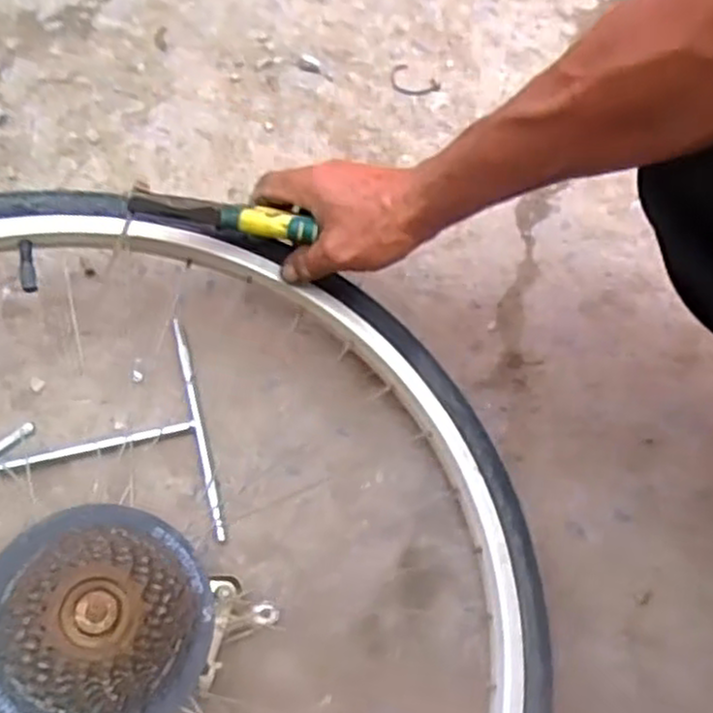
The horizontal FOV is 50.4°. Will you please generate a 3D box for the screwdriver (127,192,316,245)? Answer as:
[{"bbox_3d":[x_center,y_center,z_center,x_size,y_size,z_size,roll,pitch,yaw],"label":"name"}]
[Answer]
[{"bbox_3d":[-0.090,-0.095,0.509,0.118,0.015,0.020,7,63,-14],"label":"screwdriver"}]

